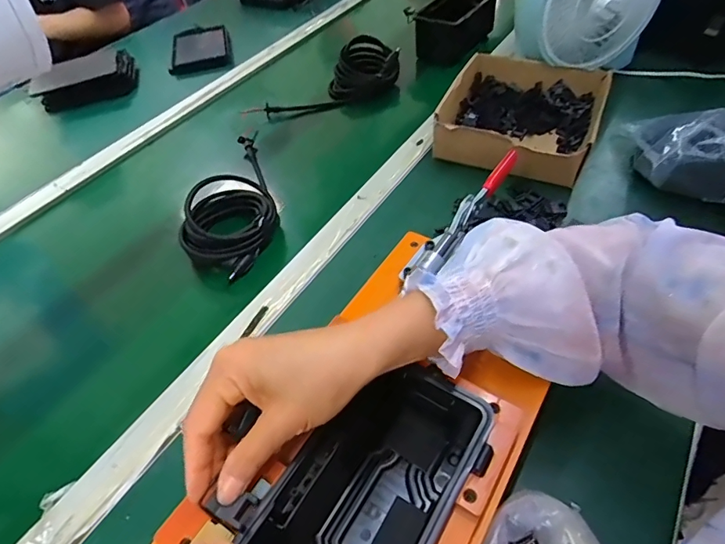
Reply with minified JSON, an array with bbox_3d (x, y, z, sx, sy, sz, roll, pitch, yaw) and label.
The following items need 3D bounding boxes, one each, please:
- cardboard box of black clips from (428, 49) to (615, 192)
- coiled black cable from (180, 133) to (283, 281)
[{"bbox_3d":[0.232,-0.229,0.672,0.205,0.074,0.222,16,53,19],"label":"cardboard box of black clips"},{"bbox_3d":[-0.187,-0.108,0.628,0.117,0.069,0.278,-14,49,-6],"label":"coiled black cable"}]

